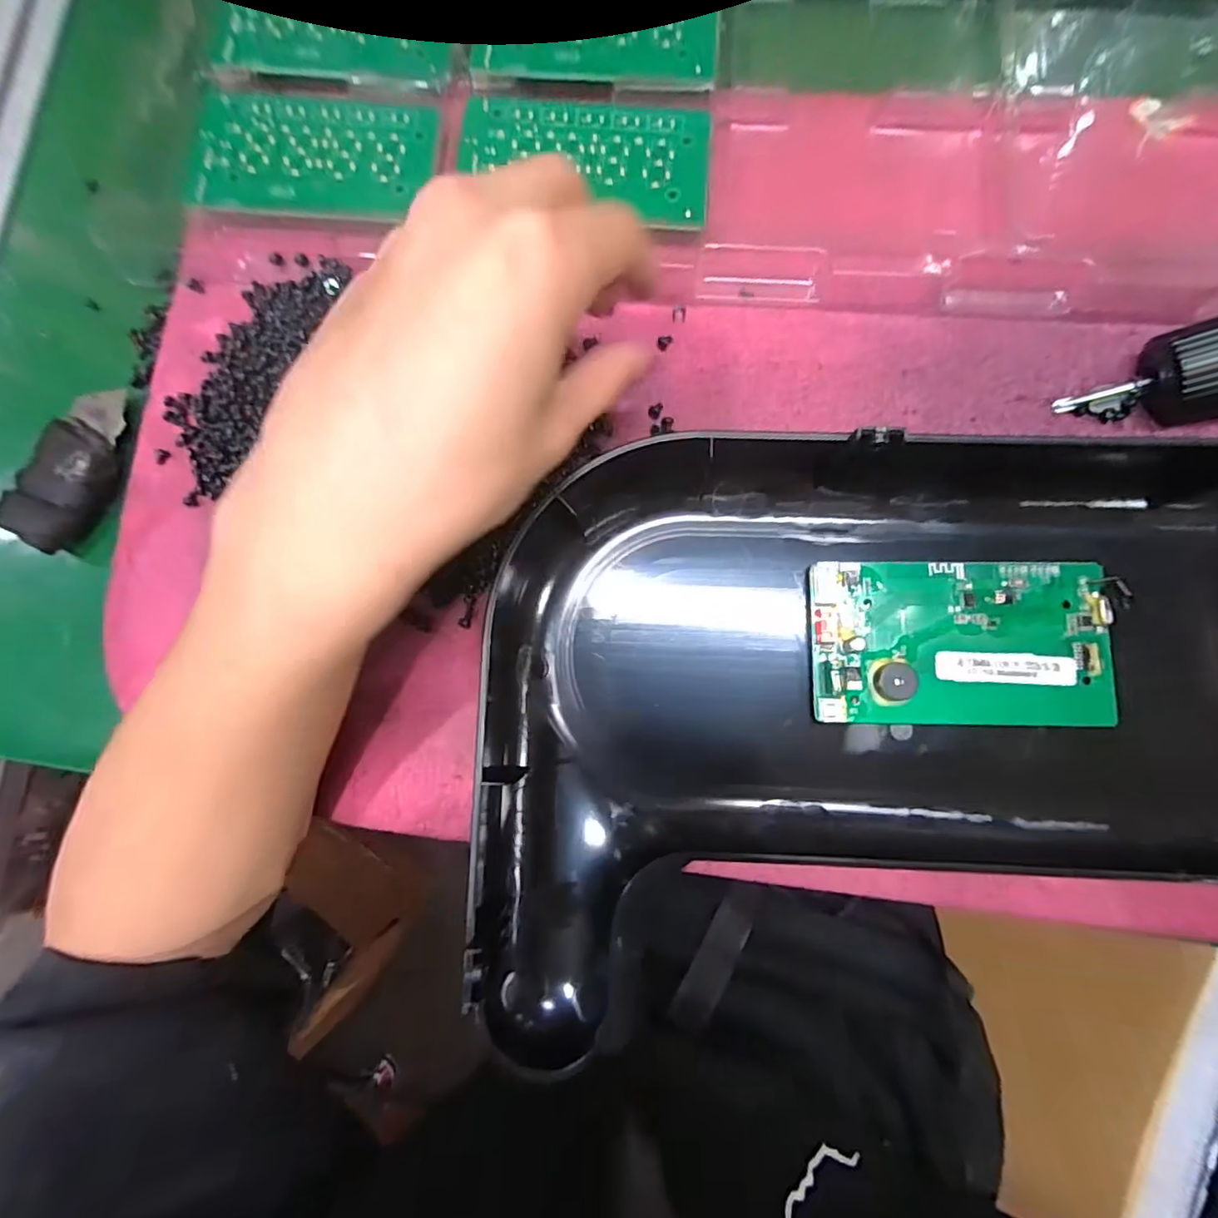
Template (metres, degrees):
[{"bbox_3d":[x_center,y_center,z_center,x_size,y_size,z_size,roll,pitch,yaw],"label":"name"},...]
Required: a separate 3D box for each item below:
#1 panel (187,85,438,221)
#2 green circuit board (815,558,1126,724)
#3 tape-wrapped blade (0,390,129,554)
[{"bbox_3d":[-0.125,-0.195,0.251,0.099,0.005,0.056,4,83,2],"label":"panel"},{"bbox_3d":[0.130,0.012,0.219,0.105,0.010,0.060,0,83,2],"label":"green circuit board"},{"bbox_3d":[-0.222,-0.059,0.248,0.026,0.023,0.068,27,84,5],"label":"tape-wrapped blade"}]

